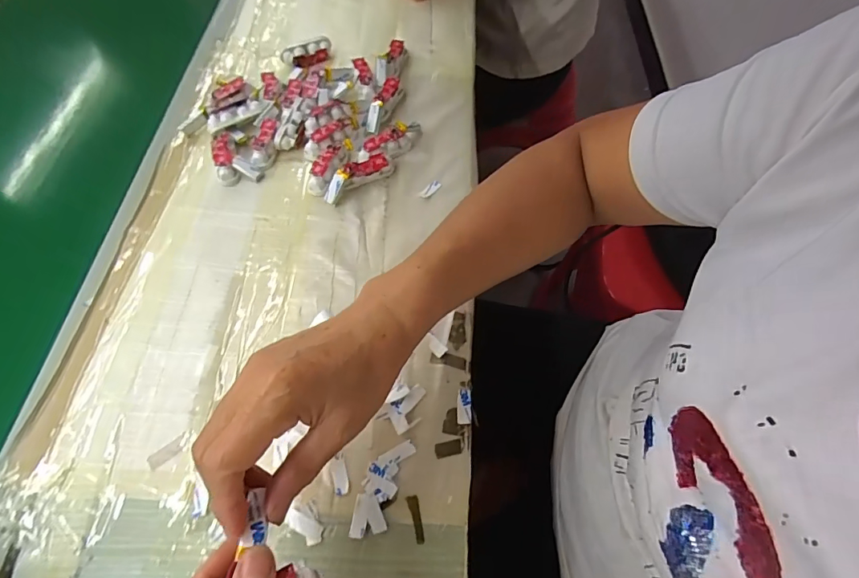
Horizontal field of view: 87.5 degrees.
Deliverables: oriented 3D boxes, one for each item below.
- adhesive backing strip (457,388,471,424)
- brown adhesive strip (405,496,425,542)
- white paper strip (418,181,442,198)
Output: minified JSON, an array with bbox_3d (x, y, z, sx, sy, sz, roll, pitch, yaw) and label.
[{"bbox_3d":[0.027,0.090,0.346,0.011,0.004,0.028,2,61,1],"label":"adhesive backing strip"},{"bbox_3d":[-0.009,0.158,0.308,0.008,0.004,0.030,-13,61,-8],"label":"brown adhesive strip"},{"bbox_3d":[0.001,-0.099,0.448,0.011,0.004,0.026,33,65,17],"label":"white paper strip"}]

